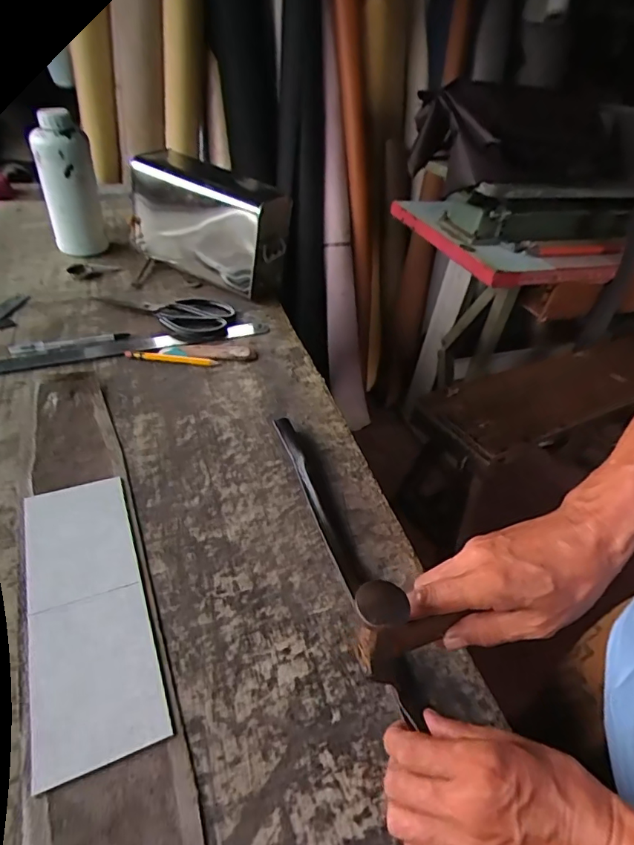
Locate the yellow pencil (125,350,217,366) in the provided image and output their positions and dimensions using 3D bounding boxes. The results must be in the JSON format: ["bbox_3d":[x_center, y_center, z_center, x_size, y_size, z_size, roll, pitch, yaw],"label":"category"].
[{"bbox_3d":[-0.195,-0.085,0.665,0.120,0.007,0.012,7,40,0],"label":"yellow pencil"}]

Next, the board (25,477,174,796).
[{"bbox_3d":[-0.186,0.140,0.404,0.082,0.012,0.246,-13,44,-22],"label":"board"}]

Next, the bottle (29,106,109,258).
[{"bbox_3d":[-0.405,-0.386,0.820,0.083,0.207,0.082,-14,45,-23],"label":"bottle"}]

